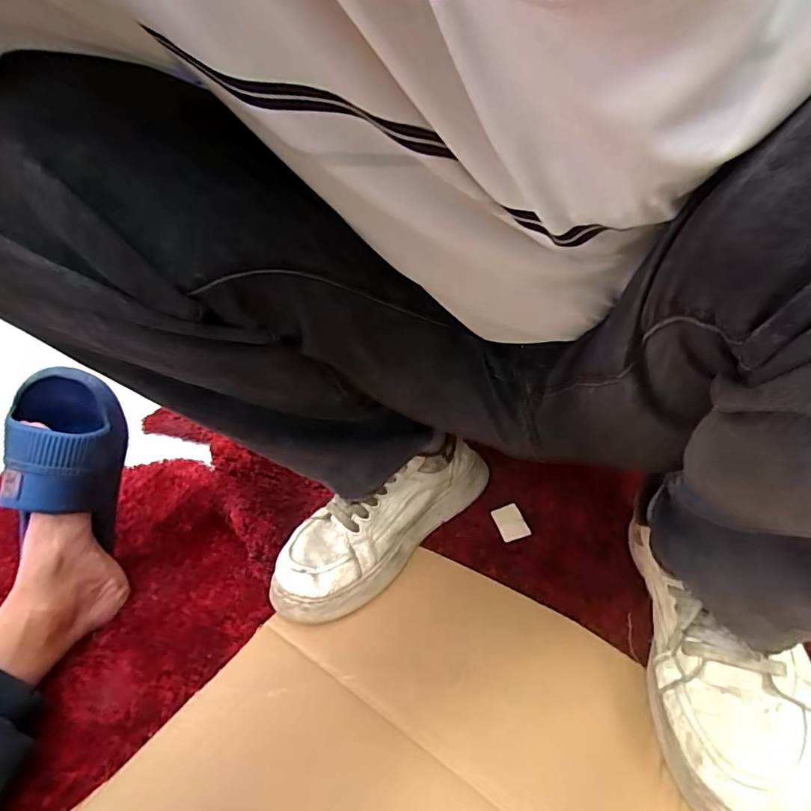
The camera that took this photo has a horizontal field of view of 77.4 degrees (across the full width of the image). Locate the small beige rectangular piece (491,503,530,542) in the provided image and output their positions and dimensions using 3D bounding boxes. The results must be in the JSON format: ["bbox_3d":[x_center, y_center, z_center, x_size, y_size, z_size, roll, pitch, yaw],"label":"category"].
[{"bbox_3d":[0.114,0.127,0.557,0.029,0.005,0.049,-12,36,-6],"label":"small beige rectangular piece"}]

